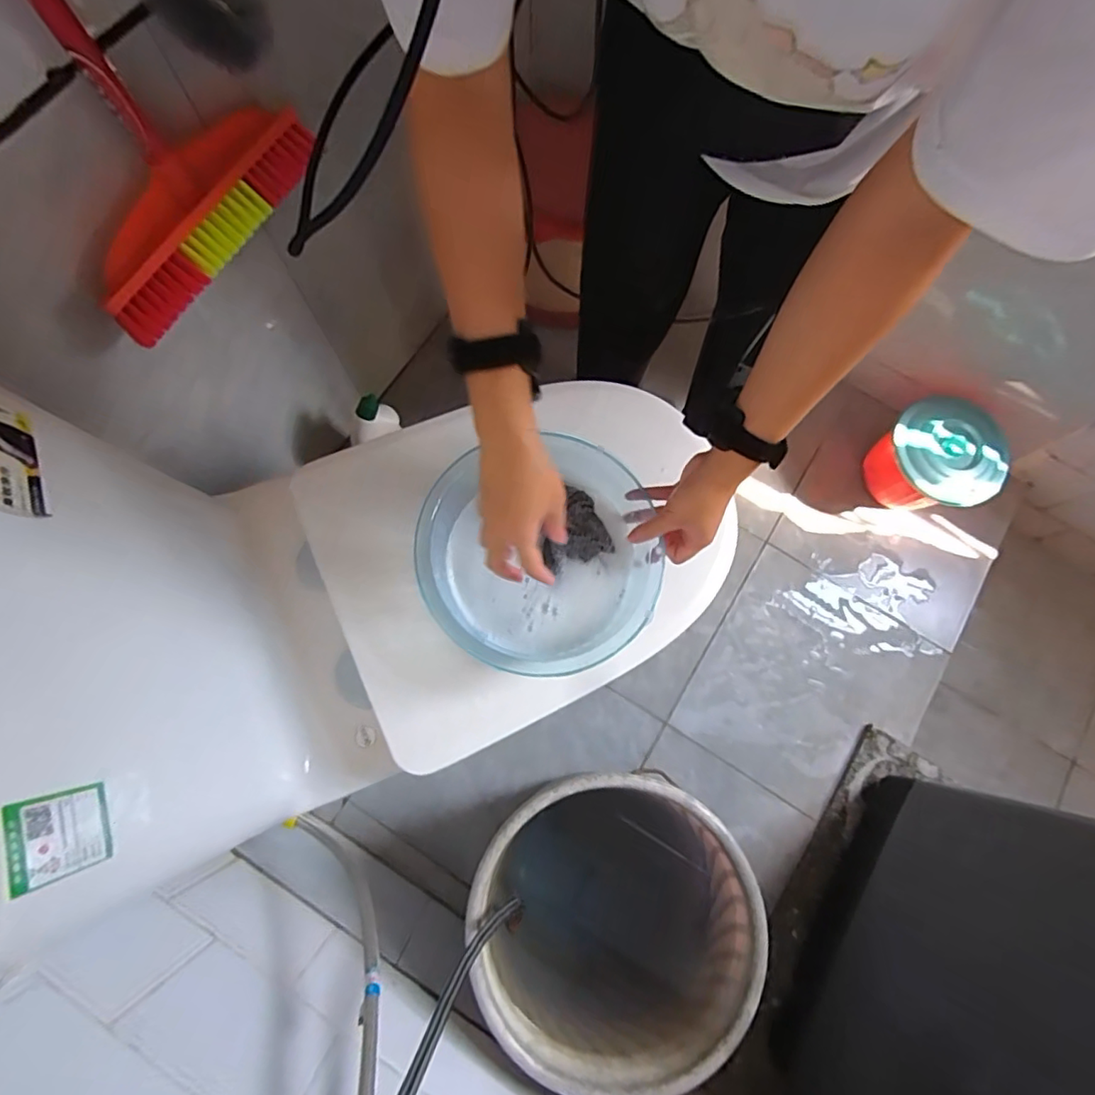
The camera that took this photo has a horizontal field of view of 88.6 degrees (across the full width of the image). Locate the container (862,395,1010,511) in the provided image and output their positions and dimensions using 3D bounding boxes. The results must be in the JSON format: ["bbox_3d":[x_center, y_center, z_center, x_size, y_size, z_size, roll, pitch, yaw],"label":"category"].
[{"bbox_3d":[0.728,-0.162,1.068,0.186,0.162,0.198,0,76,-2],"label":"container"}]

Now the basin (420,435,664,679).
[{"bbox_3d":[-0.006,0.013,0.553,0.222,0.073,0.216,0,74,-1],"label":"basin"}]

